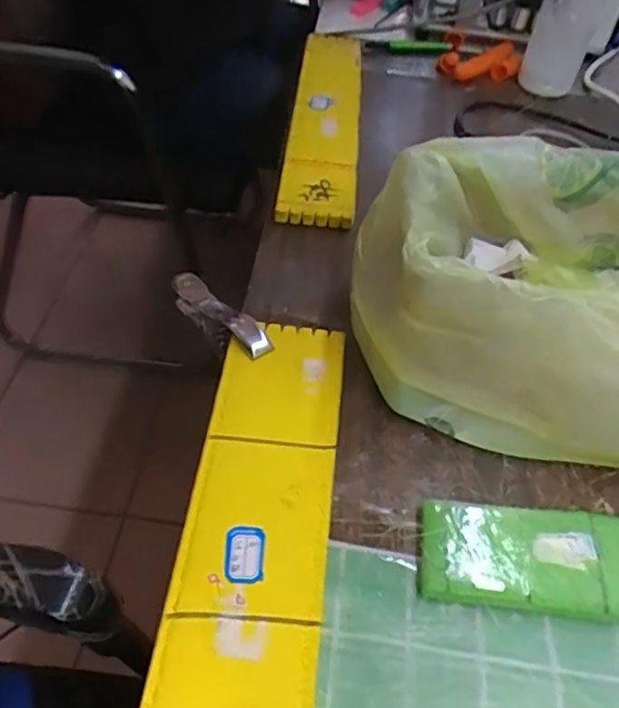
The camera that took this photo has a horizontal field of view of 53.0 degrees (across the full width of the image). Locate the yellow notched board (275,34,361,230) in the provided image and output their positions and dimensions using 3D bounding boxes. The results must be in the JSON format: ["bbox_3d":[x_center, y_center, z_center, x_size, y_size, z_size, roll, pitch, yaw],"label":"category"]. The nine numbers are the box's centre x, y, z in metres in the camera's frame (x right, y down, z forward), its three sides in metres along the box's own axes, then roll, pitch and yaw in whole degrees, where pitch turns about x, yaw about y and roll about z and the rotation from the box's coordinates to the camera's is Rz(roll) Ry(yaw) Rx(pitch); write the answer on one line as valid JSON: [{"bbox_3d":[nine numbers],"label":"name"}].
[{"bbox_3d":[0.018,-0.252,0.660,0.069,0.027,0.359,5,49,1],"label":"yellow notched board"}]

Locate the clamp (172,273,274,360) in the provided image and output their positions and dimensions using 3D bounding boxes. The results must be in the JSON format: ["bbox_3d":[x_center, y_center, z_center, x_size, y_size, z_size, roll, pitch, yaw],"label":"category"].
[{"bbox_3d":[-0.067,-0.027,0.475,0.020,0.036,0.120,-31,43,-27],"label":"clamp"}]

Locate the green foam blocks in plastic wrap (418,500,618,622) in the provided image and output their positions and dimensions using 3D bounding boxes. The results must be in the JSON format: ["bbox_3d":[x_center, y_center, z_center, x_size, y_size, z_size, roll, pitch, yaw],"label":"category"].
[{"bbox_3d":[0.155,0.119,0.355,0.179,0.015,0.060,7,49,2],"label":"green foam blocks in plastic wrap"}]

